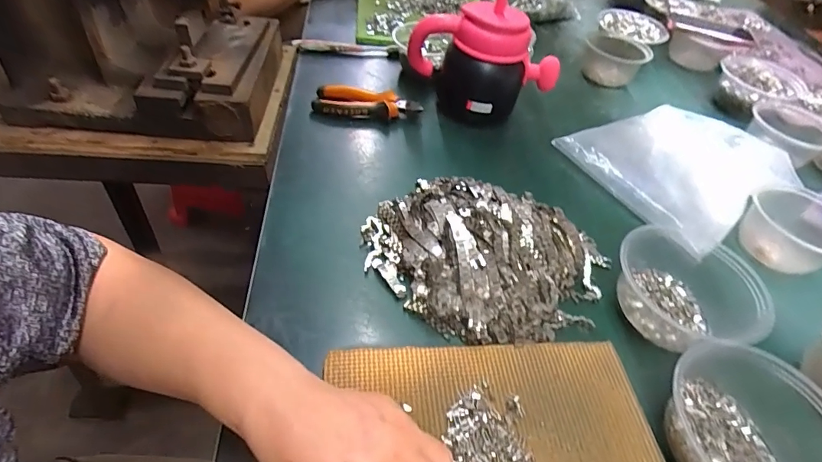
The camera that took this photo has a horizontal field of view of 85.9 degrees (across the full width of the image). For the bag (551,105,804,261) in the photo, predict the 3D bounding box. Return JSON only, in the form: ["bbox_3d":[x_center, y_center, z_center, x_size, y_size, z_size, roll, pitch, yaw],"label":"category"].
[{"bbox_3d":[0.383,-0.101,0.614,0.271,0.027,0.231,-20,54,-24],"label":"bag"}]

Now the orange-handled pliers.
[{"bbox_3d":[-0.063,-0.183,0.632,0.146,0.033,0.052,0,48,-8],"label":"orange-handled pliers"}]

